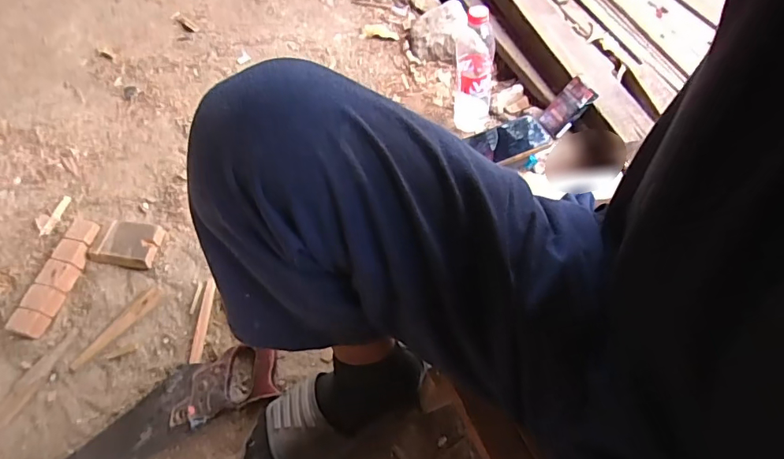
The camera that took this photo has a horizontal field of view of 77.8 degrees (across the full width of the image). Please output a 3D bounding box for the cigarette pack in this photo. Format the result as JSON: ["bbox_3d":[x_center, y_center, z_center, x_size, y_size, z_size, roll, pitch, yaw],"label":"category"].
[{"bbox_3d":[0.299,-0.208,0.836,0.020,0.096,0.061,-4,56,-34],"label":"cigarette pack"}]

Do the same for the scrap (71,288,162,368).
[{"bbox_3d":[-0.404,0.145,0.719,0.029,0.010,0.148,32,61,20],"label":"scrap"}]

